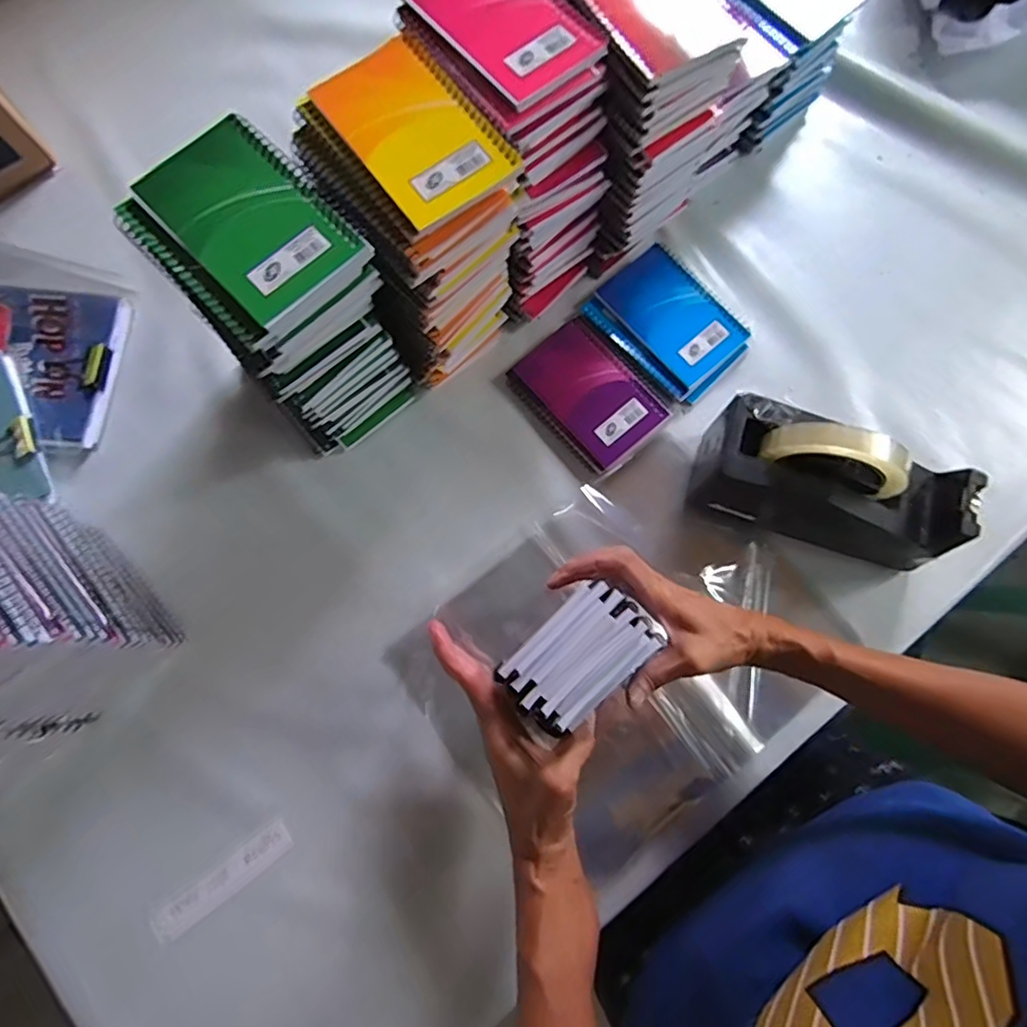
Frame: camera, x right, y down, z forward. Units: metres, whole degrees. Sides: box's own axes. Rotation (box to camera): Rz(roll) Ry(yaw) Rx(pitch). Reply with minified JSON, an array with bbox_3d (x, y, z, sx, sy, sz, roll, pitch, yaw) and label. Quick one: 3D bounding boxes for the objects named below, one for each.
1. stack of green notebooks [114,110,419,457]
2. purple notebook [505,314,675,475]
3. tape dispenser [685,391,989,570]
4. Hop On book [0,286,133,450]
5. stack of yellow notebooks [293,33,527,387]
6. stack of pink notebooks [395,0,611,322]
[{"bbox_3d":[-0.167,-0.147,0.458,0.104,0.212,0.130,-42,80,-9],"label":"stack of green notebooks"},{"bbox_3d":[0.071,-0.111,0.548,0.097,0.015,0.129,-41,80,-9],"label":"purple notebook"},{"bbox_3d":[0.256,-0.027,0.480,0.200,0.123,0.085,17,78,4],"label":"tape dispenser"},{"bbox_3d":[-0.488,-0.145,0.556,0.224,0.014,0.148,8,77,2],"label":"Hop On book"},{"bbox_3d":[-0.066,-0.211,0.473,0.112,0.216,0.153,-41,80,-8],"label":"stack of yellow notebooks"},{"bbox_3d":[-0.002,-0.297,0.497,0.105,0.206,0.169,-35,79,-7],"label":"stack of pink notebooks"}]

